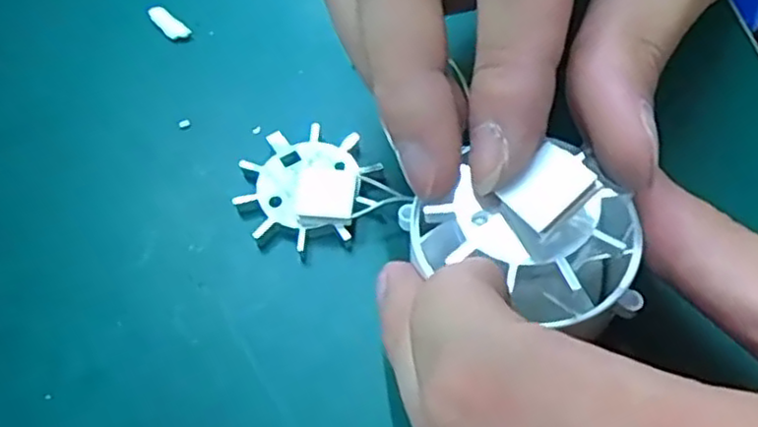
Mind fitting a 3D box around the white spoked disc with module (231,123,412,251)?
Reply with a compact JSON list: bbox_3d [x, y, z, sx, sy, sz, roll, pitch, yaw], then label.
[{"bbox_3d":[-0.020,-0.009,0.194,0.038,0.004,0.040,-2,59,2],"label":"white spoked disc with module"}]

